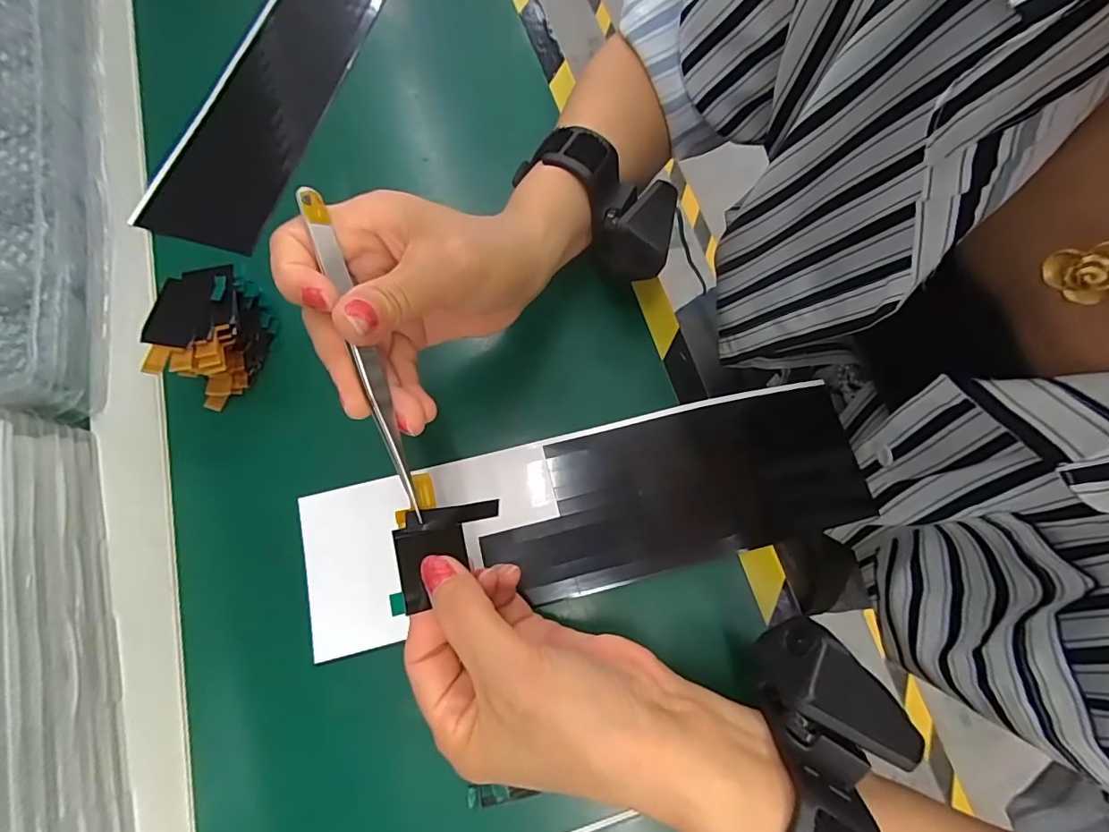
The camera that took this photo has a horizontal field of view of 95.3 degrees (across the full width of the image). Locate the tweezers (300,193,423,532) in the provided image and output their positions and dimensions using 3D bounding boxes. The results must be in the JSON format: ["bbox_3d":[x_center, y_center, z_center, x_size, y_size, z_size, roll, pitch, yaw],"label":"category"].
[{"bbox_3d":[-0.073,-0.023,0.197,0.008,0.019,0.127,-18,94,-5],"label":"tweezers"}]

